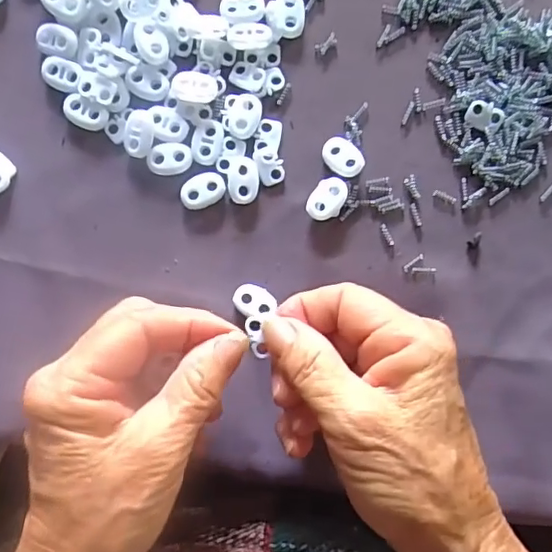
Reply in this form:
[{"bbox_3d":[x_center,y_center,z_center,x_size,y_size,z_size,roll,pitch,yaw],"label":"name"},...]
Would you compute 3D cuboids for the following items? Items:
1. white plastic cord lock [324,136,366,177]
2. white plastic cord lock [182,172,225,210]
[{"bbox_3d":[0.034,-0.059,0.278,0.015,0.008,0.022,-41,91,0],"label":"white plastic cord lock"},{"bbox_3d":[-0.036,-0.043,0.278,0.023,0.004,0.015,-25,91,0],"label":"white plastic cord lock"}]

